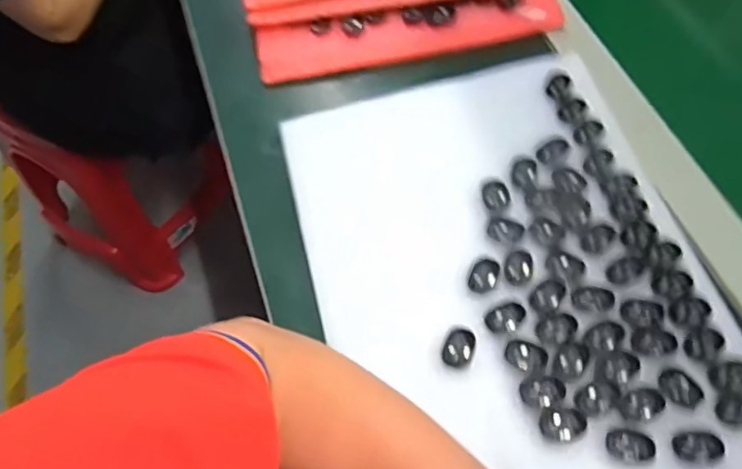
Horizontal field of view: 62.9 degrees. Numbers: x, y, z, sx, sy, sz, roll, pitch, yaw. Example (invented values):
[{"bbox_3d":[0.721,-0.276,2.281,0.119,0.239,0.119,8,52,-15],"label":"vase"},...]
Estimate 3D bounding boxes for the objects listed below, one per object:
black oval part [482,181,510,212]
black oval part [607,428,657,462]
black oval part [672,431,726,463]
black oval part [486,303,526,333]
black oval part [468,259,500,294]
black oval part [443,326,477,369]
[{"bbox_3d":[0.093,-0.029,0.447,0.020,0.006,0.025,6,60,7],"label":"black oval part"},{"bbox_3d":[0.152,0.123,0.354,0.027,0.004,0.018,5,60,6],"label":"black oval part"},{"bbox_3d":[0.189,0.122,0.350,0.027,0.004,0.017,1,60,4],"label":"black oval part"},{"bbox_3d":[0.089,0.055,0.398,0.026,0.004,0.018,-15,60,-5],"label":"black oval part"},{"bbox_3d":[0.077,0.029,0.415,0.018,0.006,0.025,19,63,14],"label":"black oval part"},{"bbox_3d":[0.058,0.073,0.393,0.020,0.006,0.027,18,62,13],"label":"black oval part"}]

